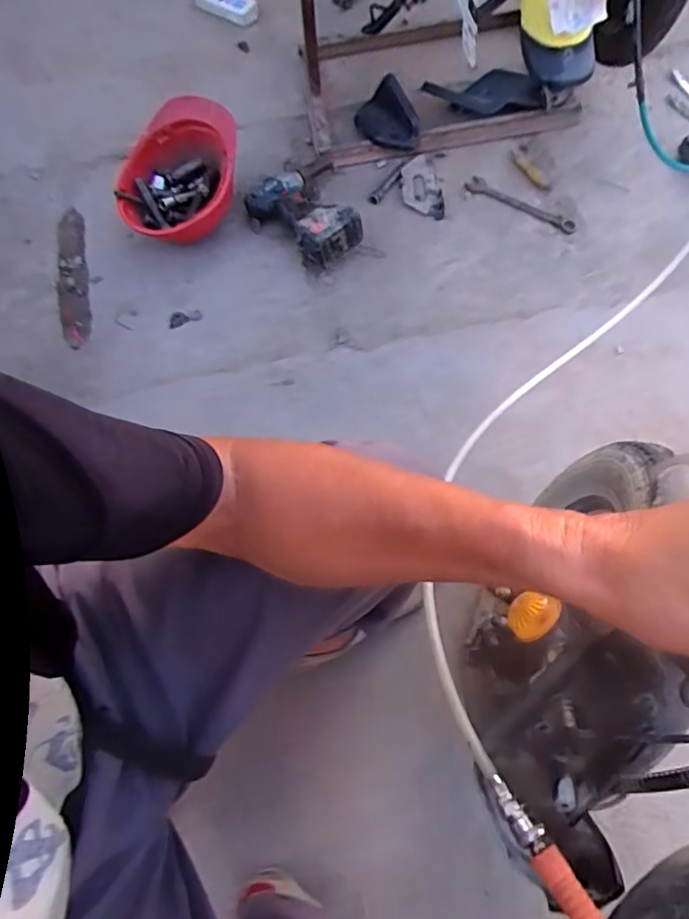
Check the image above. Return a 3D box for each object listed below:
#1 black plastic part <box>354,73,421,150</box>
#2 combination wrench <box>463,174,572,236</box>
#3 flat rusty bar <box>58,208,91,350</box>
[{"bbox_3d":[0.088,-0.731,1.241,0.109,0.070,0.161,-20,67,-4],"label":"black plastic part"},{"bbox_3d":[0.363,-0.527,1.203,0.239,0.014,0.041,35,72,16],"label":"combination wrench"},{"bbox_3d":[-0.565,-0.379,1.212,0.067,0.014,0.321,-14,70,3],"label":"flat rusty bar"}]

